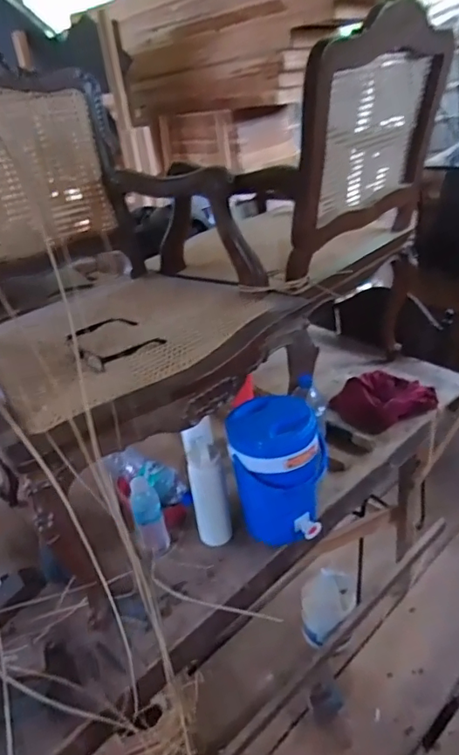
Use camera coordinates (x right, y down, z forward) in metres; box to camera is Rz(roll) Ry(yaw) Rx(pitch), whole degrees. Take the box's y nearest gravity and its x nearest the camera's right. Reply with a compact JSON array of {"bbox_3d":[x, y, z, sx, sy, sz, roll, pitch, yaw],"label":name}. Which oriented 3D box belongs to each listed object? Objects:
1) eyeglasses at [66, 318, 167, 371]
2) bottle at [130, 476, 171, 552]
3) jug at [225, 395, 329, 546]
[{"bbox_3d":[-0.217,-0.070,0.966,0.141,0.034,0.145,21,41,40],"label":"eyeglasses"},{"bbox_3d":[-0.158,0.279,1.051,0.058,0.174,0.052,-11,30,-6],"label":"bottle"},{"bbox_3d":[0.097,0.181,1.032,0.177,0.245,0.151,-3,30,9],"label":"jug"}]

